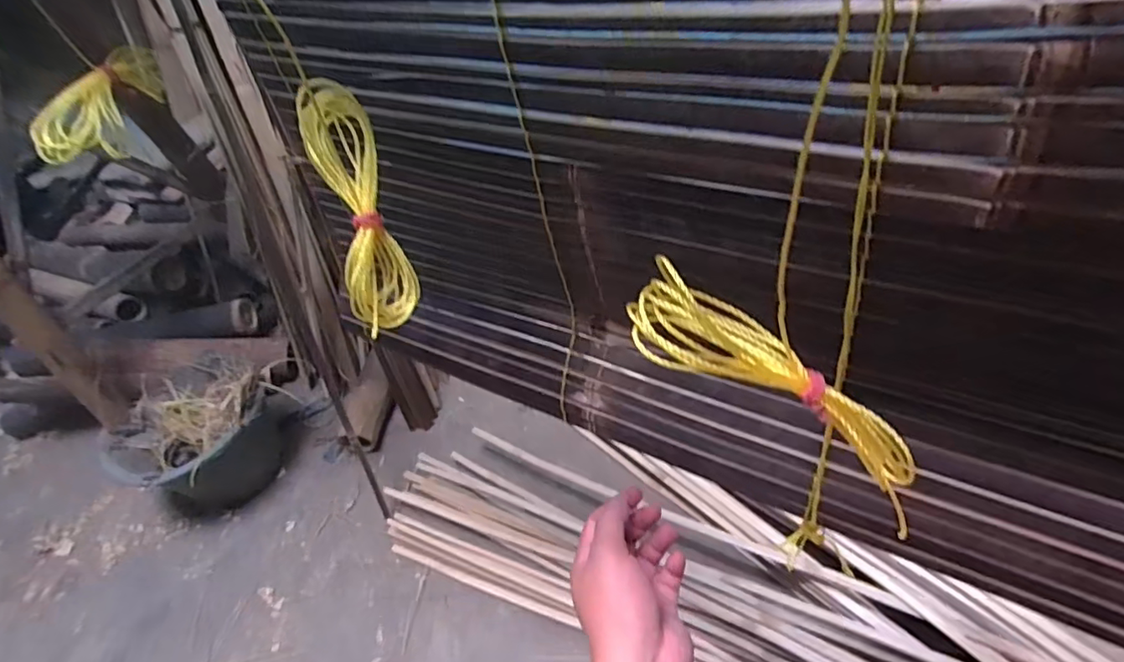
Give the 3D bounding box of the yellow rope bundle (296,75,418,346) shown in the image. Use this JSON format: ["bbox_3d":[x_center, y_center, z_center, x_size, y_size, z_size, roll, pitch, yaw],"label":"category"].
[{"bbox_3d":[-0.081,-0.050,0.233,0.024,0.098,0.017,-17,2,-9],"label":"yellow rope bundle"}]

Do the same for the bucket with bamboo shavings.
[{"bbox_3d":[-0.622,0.178,1.013,0.256,0.194,0.216,9,48,22],"label":"bucket with bamboo shavings"}]

